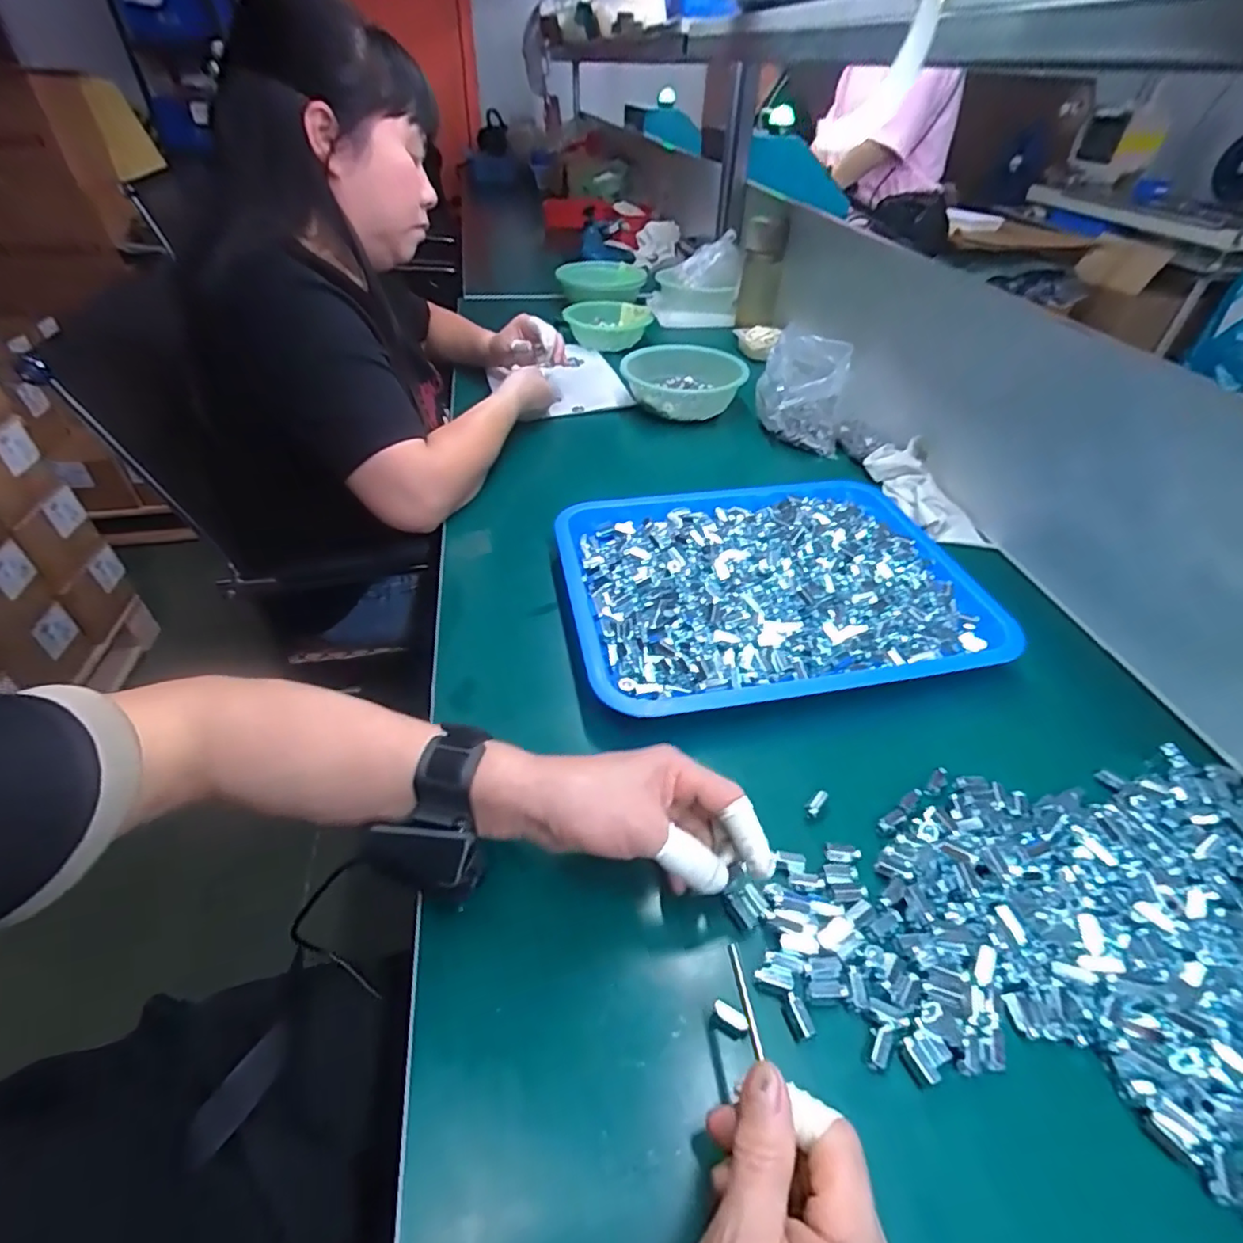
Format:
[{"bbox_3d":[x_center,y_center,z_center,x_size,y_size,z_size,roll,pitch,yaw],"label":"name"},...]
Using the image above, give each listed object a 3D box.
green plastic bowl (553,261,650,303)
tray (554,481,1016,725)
[{"bbox_3d":[-0.041,-0.710,1.248,0.188,0.046,0.150,3,43,0],"label":"green plastic bowl"},{"bbox_3d":[0.144,-0.042,0.585,0.392,0.050,0.303,-6,44,-9],"label":"tray"}]

